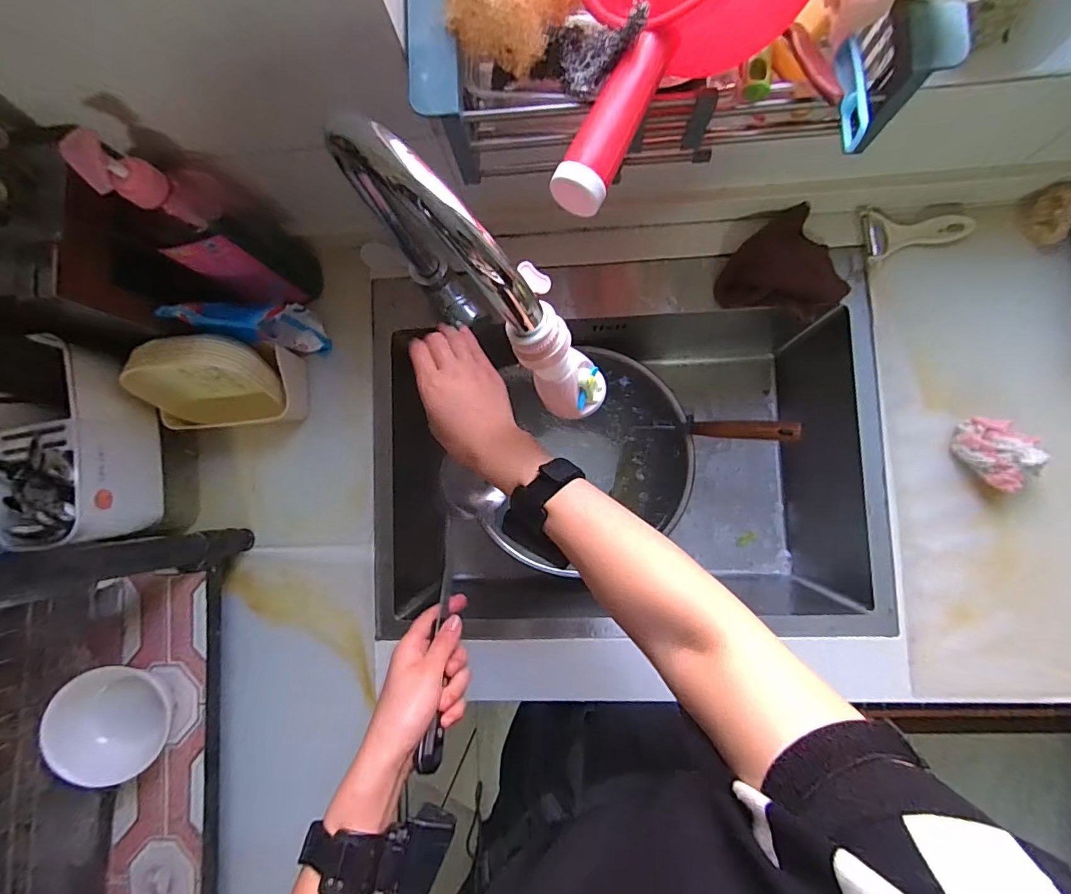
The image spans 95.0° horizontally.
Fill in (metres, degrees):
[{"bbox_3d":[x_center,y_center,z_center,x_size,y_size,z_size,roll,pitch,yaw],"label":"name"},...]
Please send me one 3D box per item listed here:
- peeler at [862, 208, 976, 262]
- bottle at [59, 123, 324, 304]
[{"bbox_3d":[0.443,-0.251,0.565,0.118,0.010,0.059,-4,86,5],"label":"peeler"},{"bbox_3d":[-0.325,-0.224,0.499,0.070,0.266,0.090,38,90,6],"label":"bottle"}]

